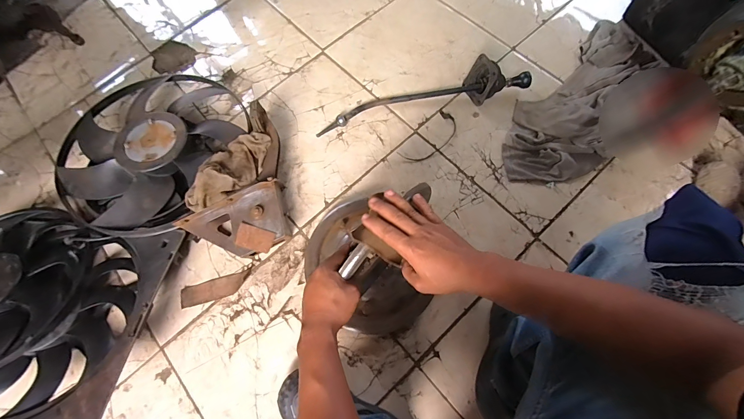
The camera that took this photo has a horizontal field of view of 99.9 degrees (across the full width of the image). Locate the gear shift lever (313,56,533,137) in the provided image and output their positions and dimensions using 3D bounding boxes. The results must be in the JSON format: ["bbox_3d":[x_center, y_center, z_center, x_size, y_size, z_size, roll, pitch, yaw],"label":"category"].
[{"bbox_3d":[0.135,-0.307,0.850,0.591,0.105,0.118,-15,74,-2],"label":"gear shift lever"}]

